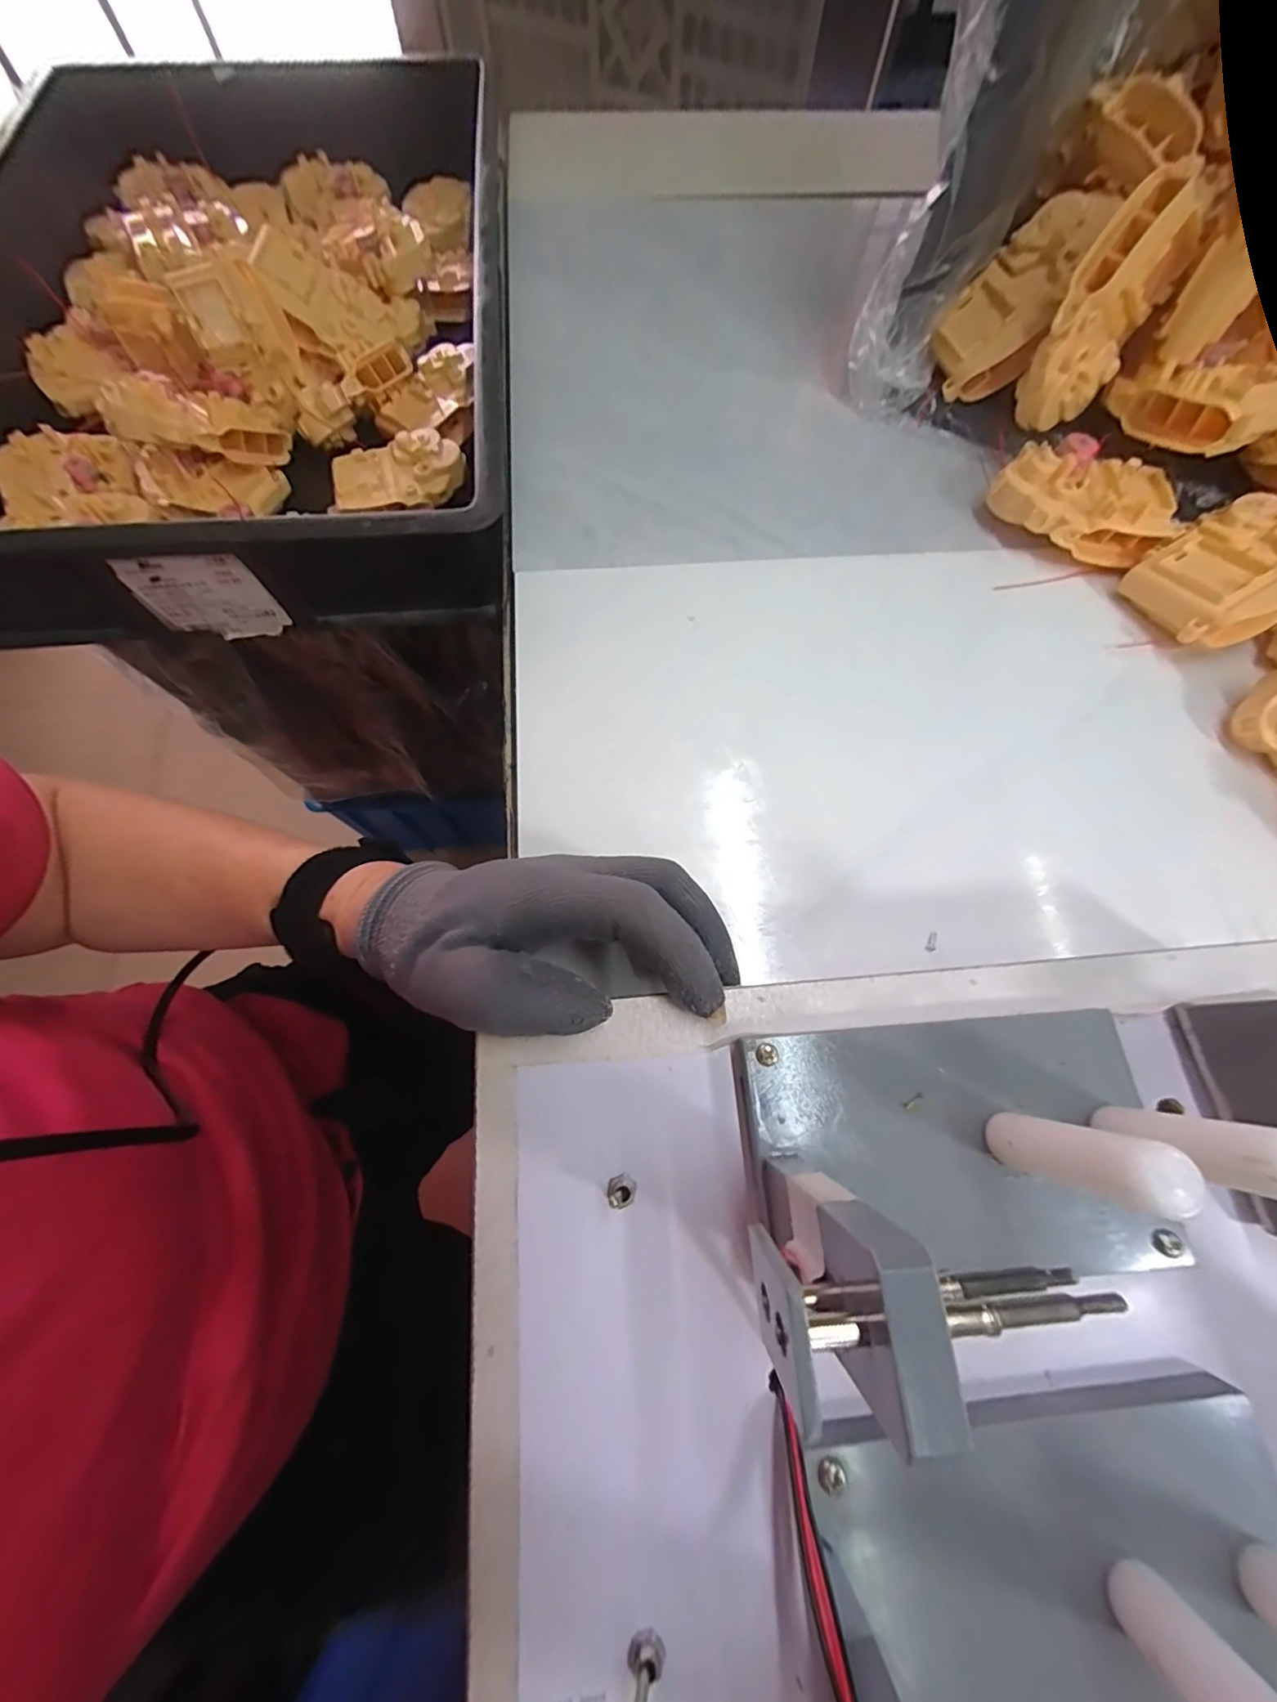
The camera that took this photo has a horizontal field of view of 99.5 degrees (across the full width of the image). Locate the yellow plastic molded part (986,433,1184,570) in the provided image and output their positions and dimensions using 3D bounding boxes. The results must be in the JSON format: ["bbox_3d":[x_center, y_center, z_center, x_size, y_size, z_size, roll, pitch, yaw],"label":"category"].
[{"bbox_3d":[0.272,-0.214,0.336,0.105,0.038,0.061,13,72,2],"label":"yellow plastic molded part"}]

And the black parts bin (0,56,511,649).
[{"bbox_3d":[-0.339,-0.449,0.440,0.452,0.092,0.636,-5,70,-3],"label":"black parts bin"}]

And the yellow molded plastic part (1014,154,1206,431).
[{"bbox_3d":[0.268,-0.310,0.314,0.065,0.101,0.031,15,46,-33],"label":"yellow molded plastic part"}]

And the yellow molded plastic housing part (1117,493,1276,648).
[{"bbox_3d":[0.344,-0.162,0.318,0.092,0.043,0.075,-30,75,-11],"label":"yellow molded plastic housing part"}]

